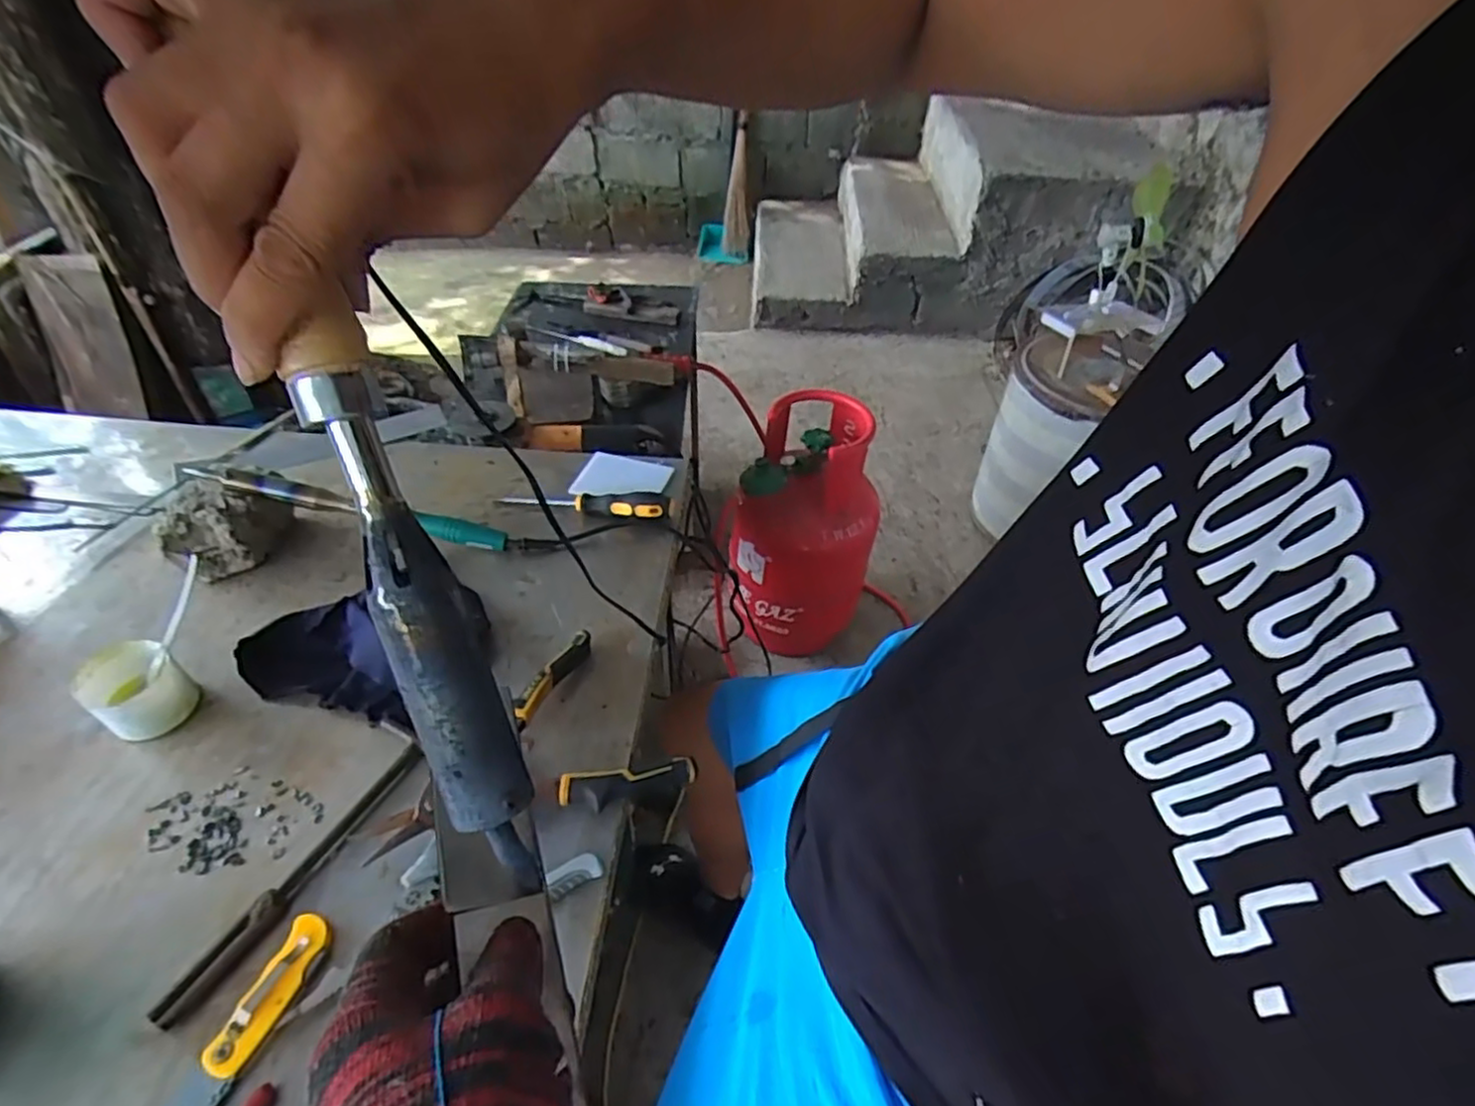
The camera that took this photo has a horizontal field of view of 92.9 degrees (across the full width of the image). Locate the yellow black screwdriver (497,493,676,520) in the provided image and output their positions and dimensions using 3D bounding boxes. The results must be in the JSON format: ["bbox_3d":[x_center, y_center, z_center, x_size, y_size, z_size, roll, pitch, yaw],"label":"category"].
[{"bbox_3d":[-0.168,-0.053,0.774,0.187,0.026,0.034,4,45,0],"label":"yellow black screwdriver"}]

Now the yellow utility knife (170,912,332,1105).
[{"bbox_3d":[-0.302,0.298,0.428,0.033,0.012,0.142,15,46,12],"label":"yellow utility knife"}]

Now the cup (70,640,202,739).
[{"bbox_3d":[-0.495,0.113,0.580,0.067,0.054,0.063,2,45,-2],"label":"cup"}]

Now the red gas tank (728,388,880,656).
[{"bbox_3d":[0.139,-0.043,1.439,0.271,0.520,0.257,14,46,11],"label":"red gas tank"}]

